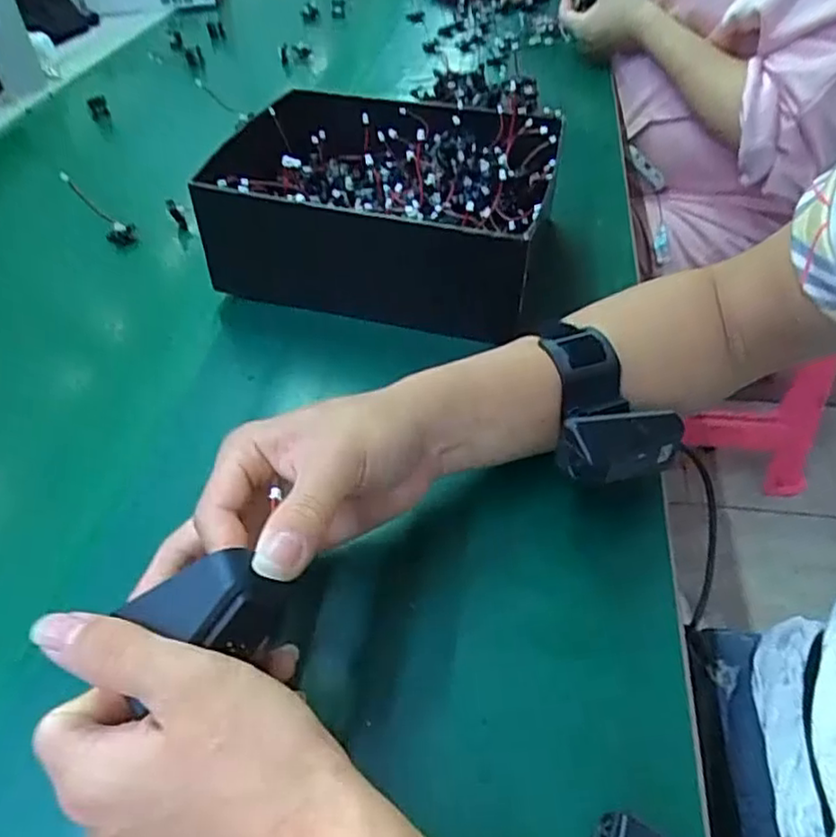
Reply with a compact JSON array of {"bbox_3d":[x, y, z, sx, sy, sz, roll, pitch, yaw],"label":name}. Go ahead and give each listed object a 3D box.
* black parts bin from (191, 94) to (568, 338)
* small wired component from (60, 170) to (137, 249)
[{"bbox_3d":[-0.026,-0.162,0.506,0.245,0.095,0.189,11,46,13],"label":"black parts bin"},{"bbox_3d":[-0.279,-0.181,0.574,0.028,0.076,0.015,-23,31,37],"label":"small wired component"}]

